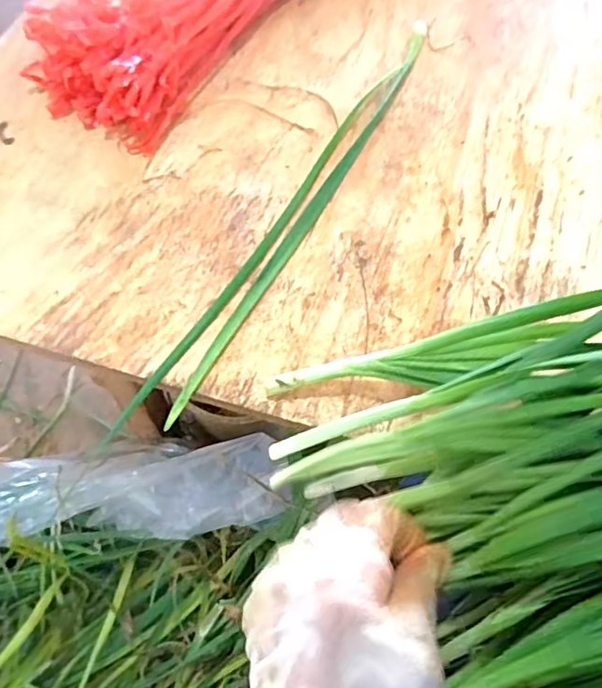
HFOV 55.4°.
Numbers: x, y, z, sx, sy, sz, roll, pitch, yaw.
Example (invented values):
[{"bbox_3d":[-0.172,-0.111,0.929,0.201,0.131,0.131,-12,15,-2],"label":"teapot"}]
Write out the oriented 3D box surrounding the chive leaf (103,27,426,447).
[{"bbox_3d":[0.000,-0.082,0.339,0.025,0.005,0.325,26,68,15],"label":"chive leaf"}]

